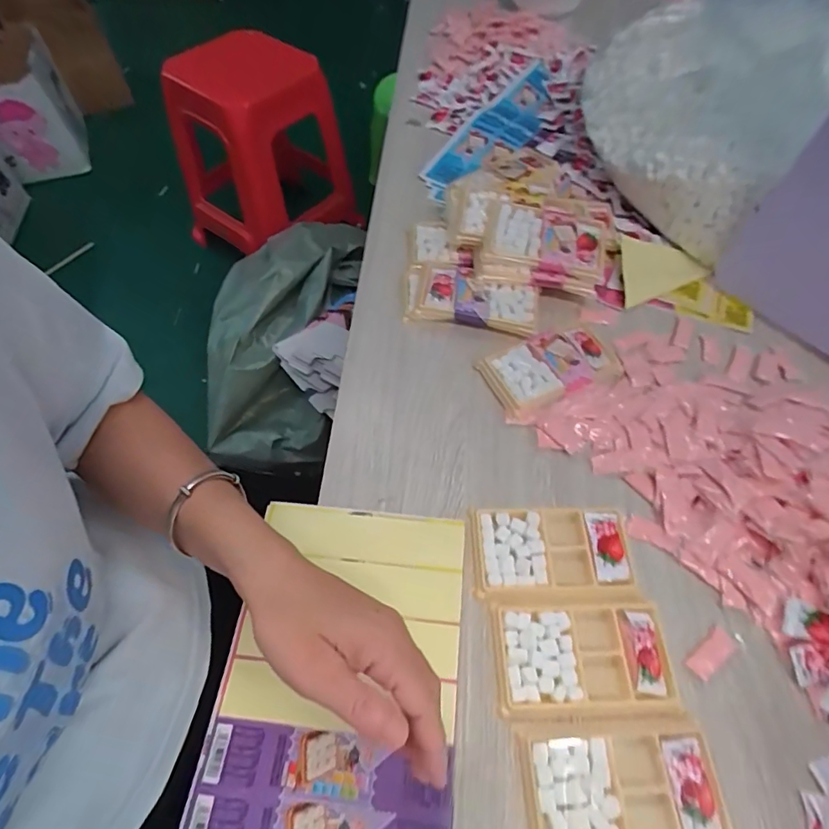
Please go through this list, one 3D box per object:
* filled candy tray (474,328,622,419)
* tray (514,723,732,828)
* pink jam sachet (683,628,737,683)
[{"bbox_3d":[0.139,-0.052,0.499,0.138,0.012,0.073,-23,61,-15],"label":"filled candy tray"},{"bbox_3d":[0.139,0.253,0.325,0.131,0.010,0.079,0,58,-1],"label":"tray"},{"bbox_3d":[0.228,0.184,0.376,0.047,0.005,0.020,-33,64,-20],"label":"pink jam sachet"}]

